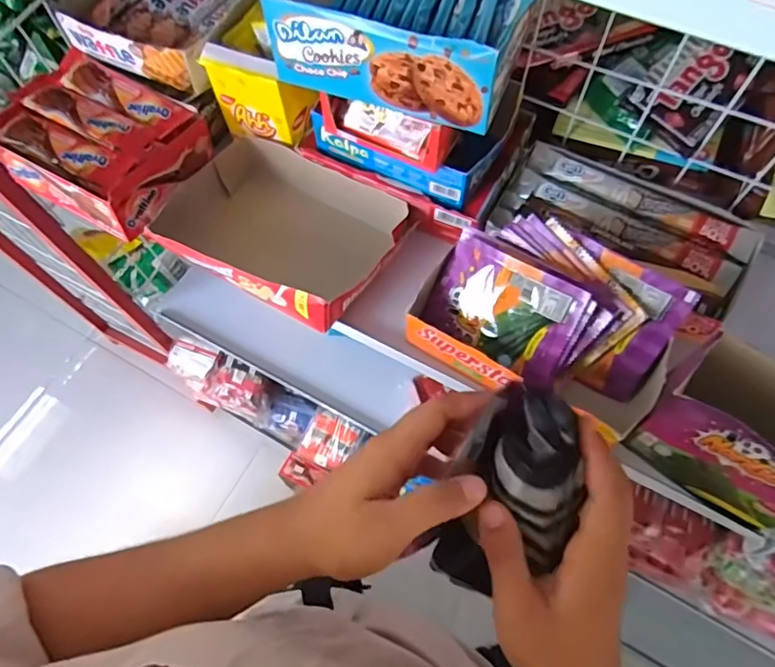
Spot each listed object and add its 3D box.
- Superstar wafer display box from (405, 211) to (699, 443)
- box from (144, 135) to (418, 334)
[{"bbox_3d":[0.143,-0.005,0.500,0.219,0.104,0.137,29,70,14],"label":"Superstar wafer display box"},{"bbox_3d":[-0.104,-0.106,0.557,0.222,0.055,0.163,26,69,13],"label":"box"}]

